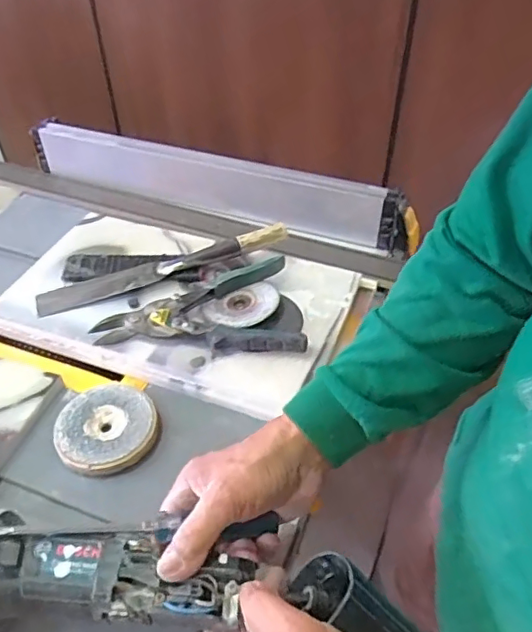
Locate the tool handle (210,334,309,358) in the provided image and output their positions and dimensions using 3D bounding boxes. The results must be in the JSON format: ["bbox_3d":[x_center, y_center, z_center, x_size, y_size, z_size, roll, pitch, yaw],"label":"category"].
[{"bbox_3d":[-0.007,0.034,0.617,0.102,0.027,0.013,-1,45,0],"label":"tool handle"}]

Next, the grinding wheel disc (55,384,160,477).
[{"bbox_3d":[-0.163,0.116,0.573,0.098,0.024,0.098,0,45,0],"label":"grinding wheel disc"}]

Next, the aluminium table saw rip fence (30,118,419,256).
[{"bbox_3d":[-0.085,-0.212,0.852,0.629,0.068,0.058,14,46,14],"label":"aluminium table saw rip fence"}]

